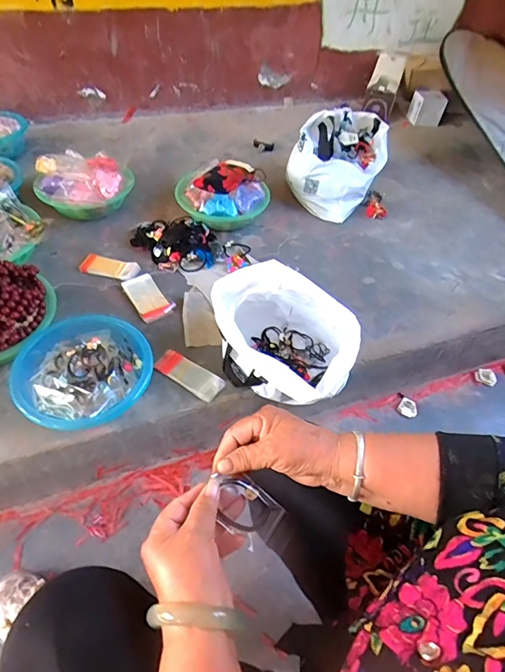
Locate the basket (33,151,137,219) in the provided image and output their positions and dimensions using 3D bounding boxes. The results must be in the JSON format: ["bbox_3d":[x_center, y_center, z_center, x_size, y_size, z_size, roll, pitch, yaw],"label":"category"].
[{"bbox_3d":[-0.431,-0.395,1.069,0.211,0.091,0.211,2,50,-3],"label":"basket"}]

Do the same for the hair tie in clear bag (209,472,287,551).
[{"bbox_3d":[-0.007,0.165,0.399,0.068,0.014,0.048,42,64,-4],"label":"hair tie in clear bag"}]

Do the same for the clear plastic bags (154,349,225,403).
[{"bbox_3d":[-0.119,0.072,0.801,0.132,0.008,0.058,29,54,18],"label":"clear plastic bags"}]

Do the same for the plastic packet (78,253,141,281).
[{"bbox_3d":[-0.329,-0.157,0.965,0.131,0.022,0.054,13,51,6],"label":"plastic packet"}]

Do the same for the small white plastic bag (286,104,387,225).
[{"bbox_3d":[0.256,-0.508,1.185,0.210,0.191,0.318,28,54,18],"label":"small white plastic bag"}]

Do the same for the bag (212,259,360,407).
[{"bbox_3d":[0.057,-0.007,0.793,0.281,0.161,0.212,26,53,16],"label":"bag"}]

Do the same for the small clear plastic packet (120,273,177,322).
[{"bbox_3d":[-0.227,-0.084,0.909,0.070,0.014,0.127,-30,59,-26],"label":"small clear plastic packet"}]

